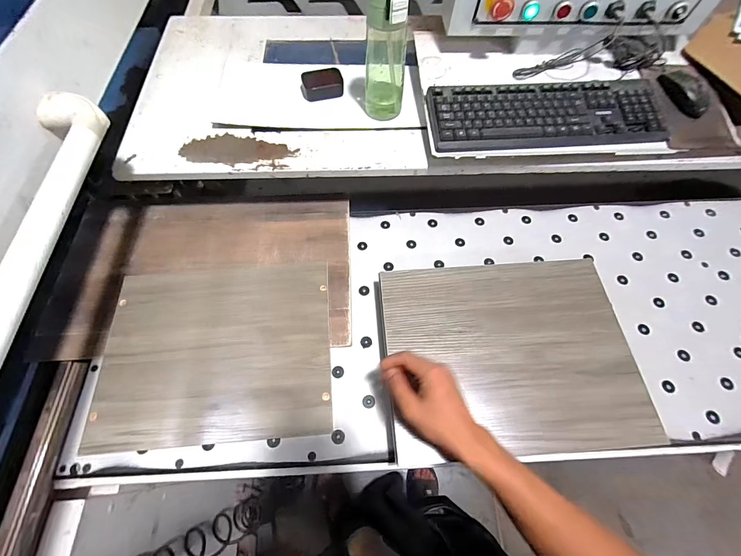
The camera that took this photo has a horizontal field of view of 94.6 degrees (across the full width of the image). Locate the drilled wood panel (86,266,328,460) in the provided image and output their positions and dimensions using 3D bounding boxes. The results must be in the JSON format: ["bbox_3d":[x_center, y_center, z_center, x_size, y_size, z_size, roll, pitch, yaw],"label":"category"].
[{"bbox_3d":[-0.257,0.114,0.584,0.373,0.026,0.300,-4,63,-3],"label":"drilled wood panel"}]

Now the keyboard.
[{"bbox_3d":[0.323,-0.295,0.626,0.433,0.048,0.133,-4,63,-2],"label":"keyboard"}]

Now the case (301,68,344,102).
[{"bbox_3d":[-0.097,-0.387,0.685,0.082,0.039,0.040,-13,64,-7],"label":"case"}]

